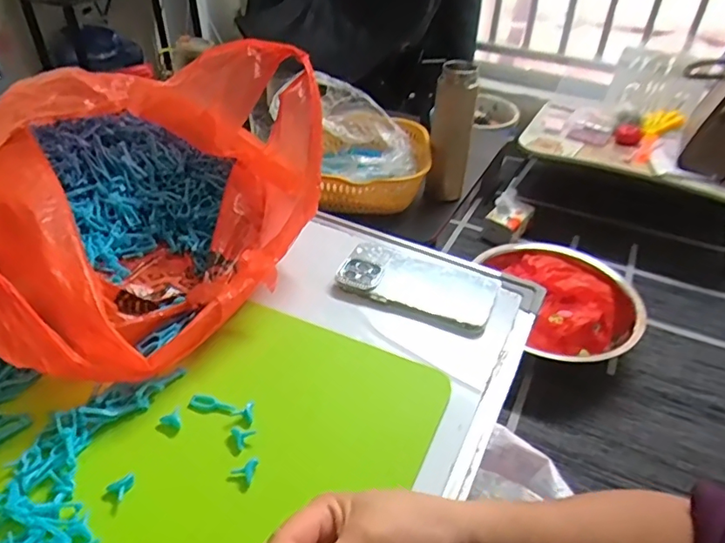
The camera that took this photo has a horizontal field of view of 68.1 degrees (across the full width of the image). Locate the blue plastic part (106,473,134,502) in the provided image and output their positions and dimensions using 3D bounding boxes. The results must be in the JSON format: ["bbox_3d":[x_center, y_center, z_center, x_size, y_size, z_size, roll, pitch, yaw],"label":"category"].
[{"bbox_3d":[-0.171,0.153,0.384,0.015,0.004,0.018,24,43,25],"label":"blue plastic part"}]

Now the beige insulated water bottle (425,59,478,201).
[{"bbox_3d":[0.137,-0.214,0.860,0.059,0.220,0.047,19,41,20],"label":"beige insulated water bottle"}]

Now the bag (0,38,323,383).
[{"bbox_3d":[-0.204,-0.071,0.531,0.314,0.177,0.363,2,38,-1],"label":"bag"}]

